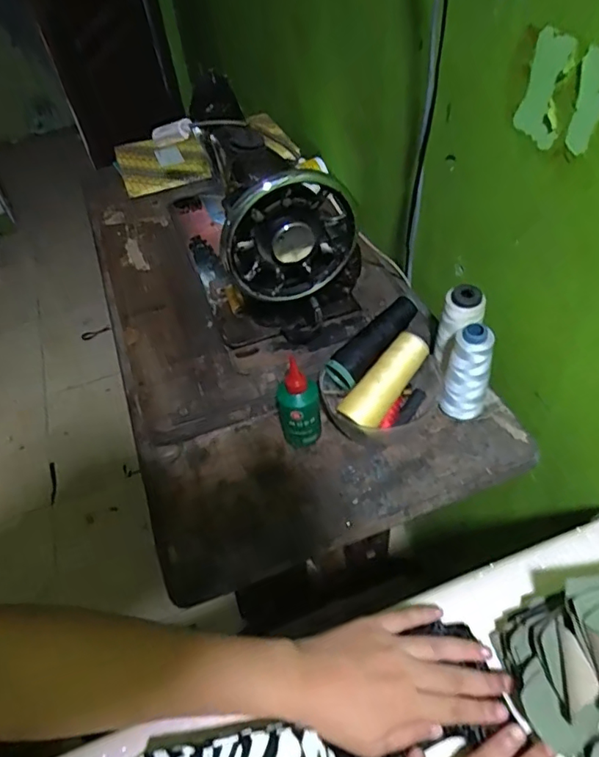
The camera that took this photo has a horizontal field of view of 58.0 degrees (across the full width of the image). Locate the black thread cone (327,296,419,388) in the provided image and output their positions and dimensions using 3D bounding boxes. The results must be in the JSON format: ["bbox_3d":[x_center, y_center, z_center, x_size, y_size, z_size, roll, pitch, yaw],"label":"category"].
[{"bbox_3d":[0.080,-0.038,0.567,0.115,0.033,0.033,-45,56,-5],"label":"black thread cone"}]

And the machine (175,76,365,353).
[{"bbox_3d":[-0.071,-0.237,0.694,0.176,0.208,0.396,-19,50,-10],"label":"machine"}]

